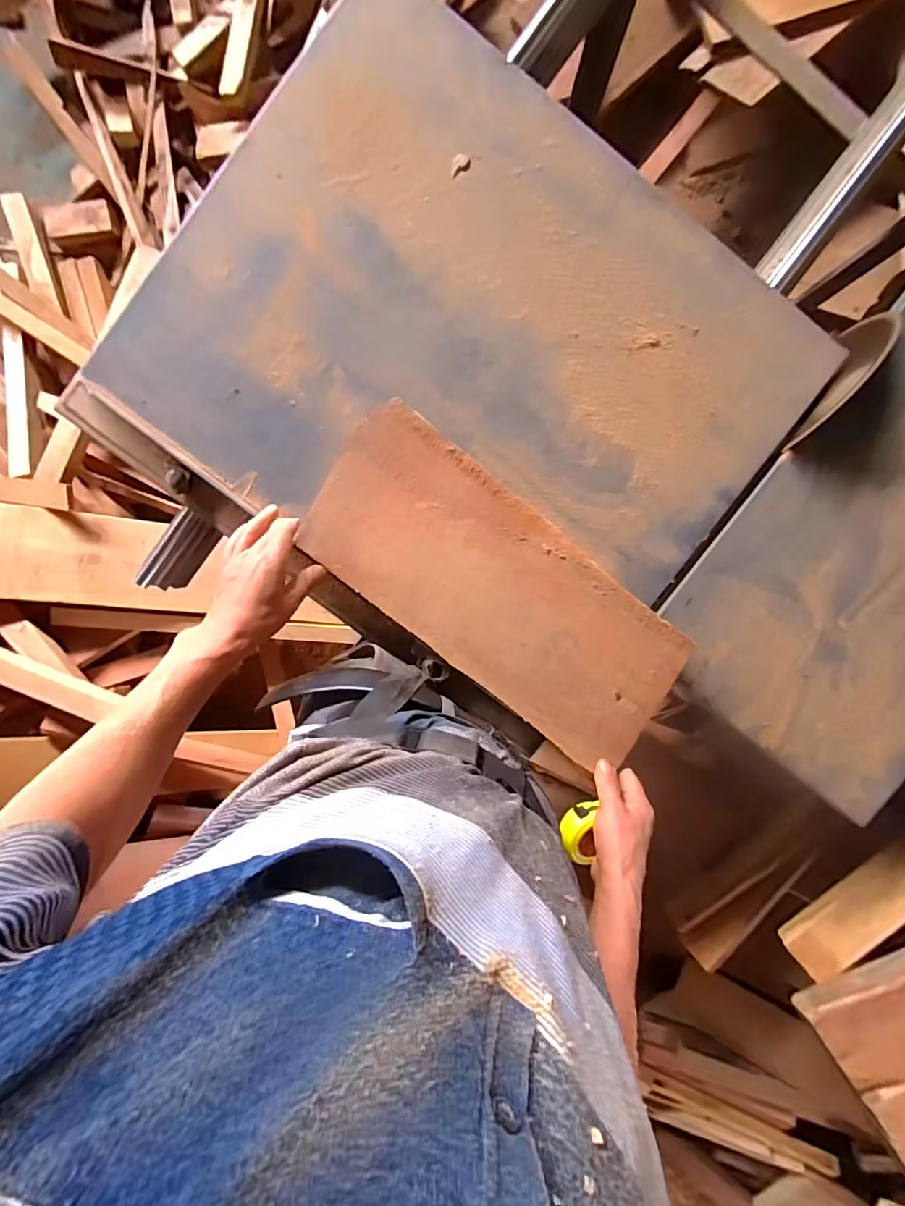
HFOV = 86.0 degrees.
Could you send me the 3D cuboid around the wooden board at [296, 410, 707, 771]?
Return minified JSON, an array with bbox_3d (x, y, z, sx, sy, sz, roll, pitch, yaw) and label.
[{"bbox_3d":[0.055,-0.009,0.561,0.461,0.016,0.191,39,93,-6],"label":"wooden board"}]

